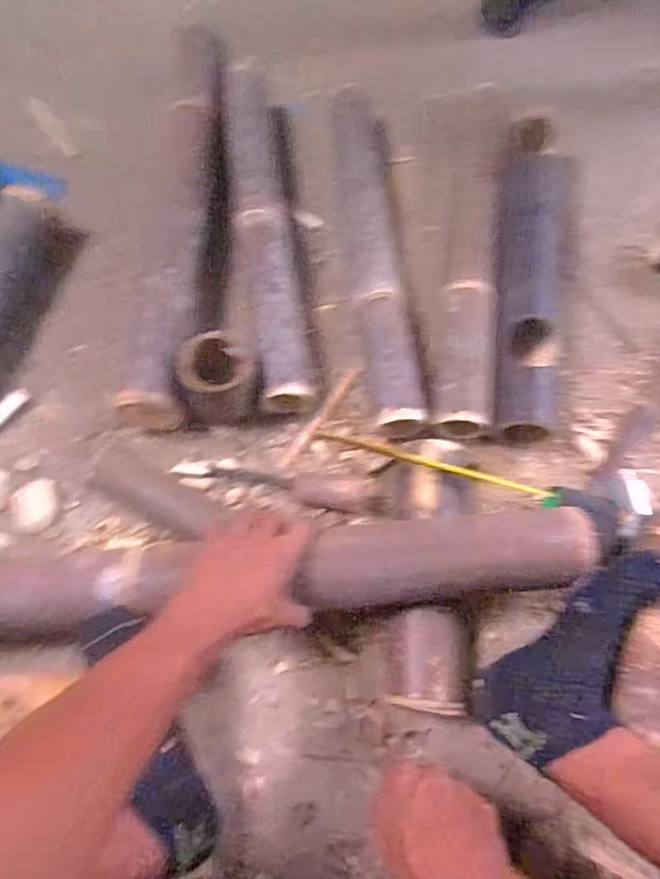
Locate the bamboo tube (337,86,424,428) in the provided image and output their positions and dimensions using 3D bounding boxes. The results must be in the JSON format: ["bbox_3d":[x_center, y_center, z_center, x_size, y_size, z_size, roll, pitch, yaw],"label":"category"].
[{"bbox_3d":[0.056,-0.277,0.751,0.071,0.079,0.567,-4,69,-1],"label":"bamboo tube"}]

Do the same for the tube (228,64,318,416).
[{"bbox_3d":[-0.091,-0.297,0.769,0.071,0.068,0.546,-8,69,-3],"label":"tube"}]

